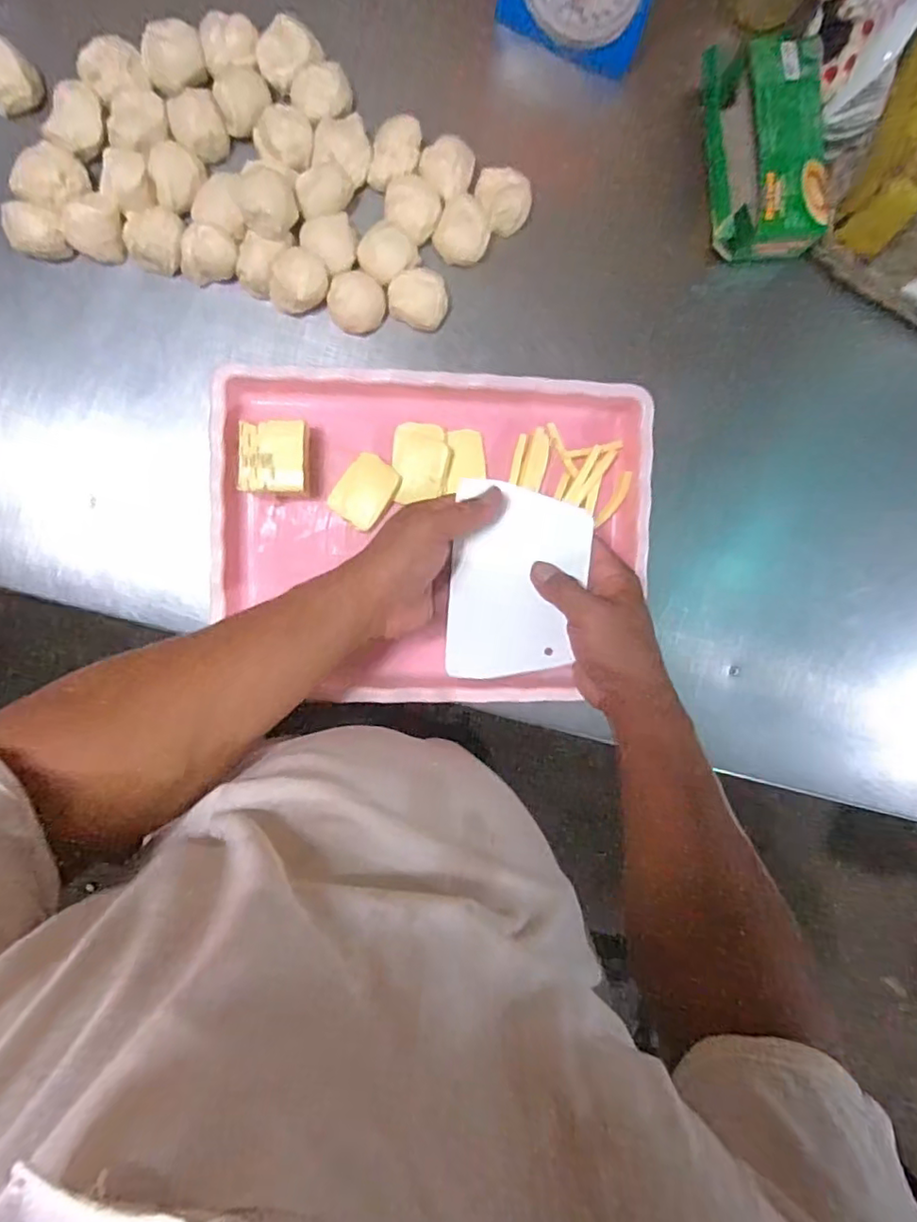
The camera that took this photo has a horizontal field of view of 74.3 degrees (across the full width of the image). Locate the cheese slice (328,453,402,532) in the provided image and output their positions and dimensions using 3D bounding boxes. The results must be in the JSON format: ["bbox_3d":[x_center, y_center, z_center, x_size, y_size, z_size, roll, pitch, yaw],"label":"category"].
[{"bbox_3d":[-0.080,-0.103,0.524,0.044,0.008,0.060,39,106,-5],"label":"cheese slice"}]

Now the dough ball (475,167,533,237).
[{"bbox_3d":[0.037,-0.349,0.522,0.046,0.037,0.047,0,94,-6],"label":"dough ball"}]

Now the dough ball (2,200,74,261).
[{"bbox_3d":[-0.331,-0.296,0.476,0.046,0.033,0.038,44,89,-7],"label":"dough ball"}]

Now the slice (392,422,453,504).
[{"bbox_3d":[-0.032,-0.128,0.525,0.048,0.013,0.068,3,94,-6],"label":"slice"}]

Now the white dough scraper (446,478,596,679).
[{"bbox_3d":[0.044,-0.018,0.464,0.098,0.004,0.149,6,103,1],"label":"white dough scraper"}]

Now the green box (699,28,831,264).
[{"bbox_3d":[0.264,-0.394,0.515,0.093,0.044,0.163,-7,95,-5],"label":"green box"}]

